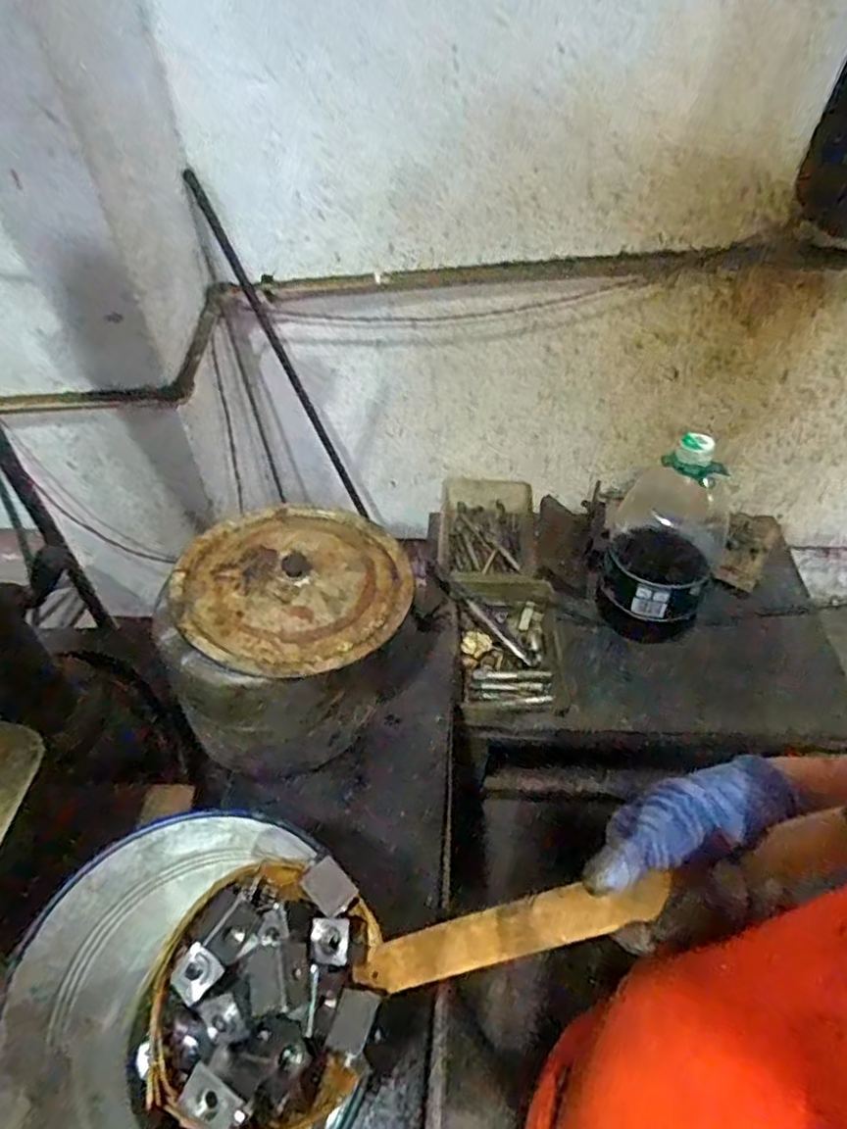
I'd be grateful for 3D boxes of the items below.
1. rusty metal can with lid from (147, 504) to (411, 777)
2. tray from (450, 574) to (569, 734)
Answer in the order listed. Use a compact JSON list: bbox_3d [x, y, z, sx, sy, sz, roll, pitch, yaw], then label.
[{"bbox_3d":[-0.144,0.077,0.767,0.245,0.179,0.267,-1,48,1],"label":"rusty metal can with lid"},{"bbox_3d":[0.143,0.129,1.087,0.174,0.049,0.266,-1,48,1],"label":"tray"}]

